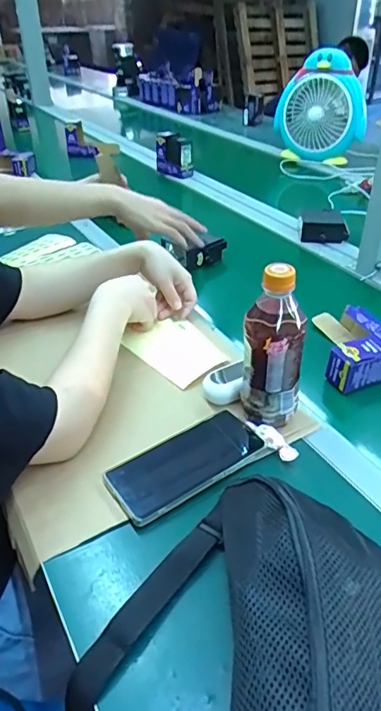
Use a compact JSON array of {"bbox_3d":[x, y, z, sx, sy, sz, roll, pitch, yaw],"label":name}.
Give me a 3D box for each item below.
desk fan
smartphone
[{"bbox_3d":[0.368,-0.702,1.443,0.260,0.255,0.120,8,38,13],"label":"desk fan"},{"bbox_3d":[-0.003,0.114,0.540,0.167,0.015,0.075,-24,43,-27],"label":"smartphone"}]

